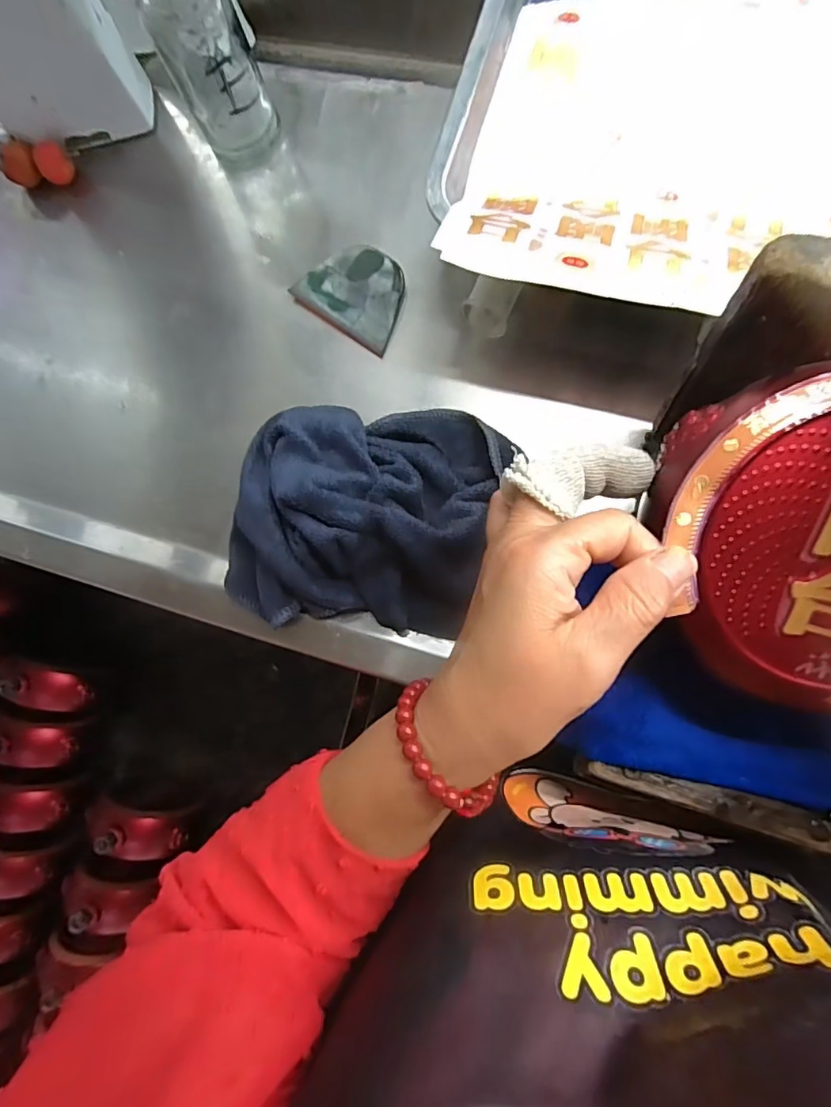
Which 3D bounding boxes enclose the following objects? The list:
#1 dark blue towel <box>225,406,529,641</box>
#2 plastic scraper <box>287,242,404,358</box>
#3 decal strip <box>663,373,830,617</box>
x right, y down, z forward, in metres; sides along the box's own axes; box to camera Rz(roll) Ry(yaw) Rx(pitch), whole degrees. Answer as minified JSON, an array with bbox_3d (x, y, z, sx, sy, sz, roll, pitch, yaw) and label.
[{"bbox_3d":[-0.033,-0.024,0.314,0.160,0.042,0.135,4,85,8],"label":"dark blue towel"},{"bbox_3d":[-0.040,-0.184,0.364,0.080,0.010,0.060,37,90,9],"label":"plastic scraper"},{"bbox_3d":[0.121,-0.026,0.197,0.029,0.004,0.099,37,102,18],"label":"decal strip"}]

